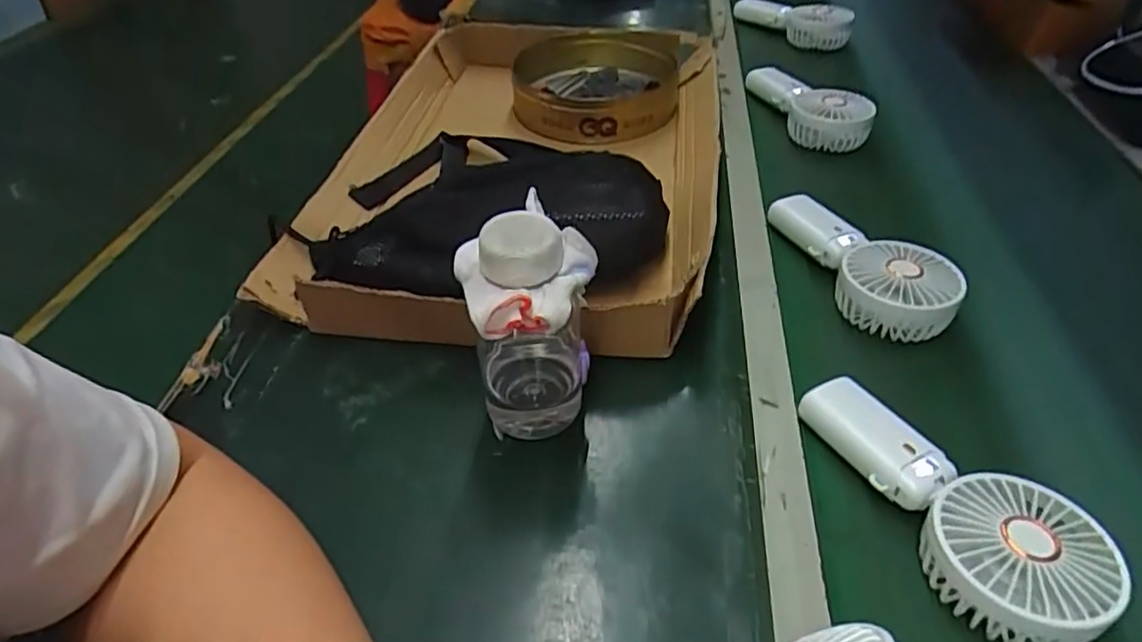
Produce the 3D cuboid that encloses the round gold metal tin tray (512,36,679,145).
[{"bbox_3d":[0.030,-0.286,0.776,0.192,0.055,0.219,1,44,-2],"label":"round gold metal tin tray"}]

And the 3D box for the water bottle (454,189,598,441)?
[{"bbox_3d":[-0.023,0.007,0.387,0.073,0.150,0.088,-6,43,-3],"label":"water bottle"}]

